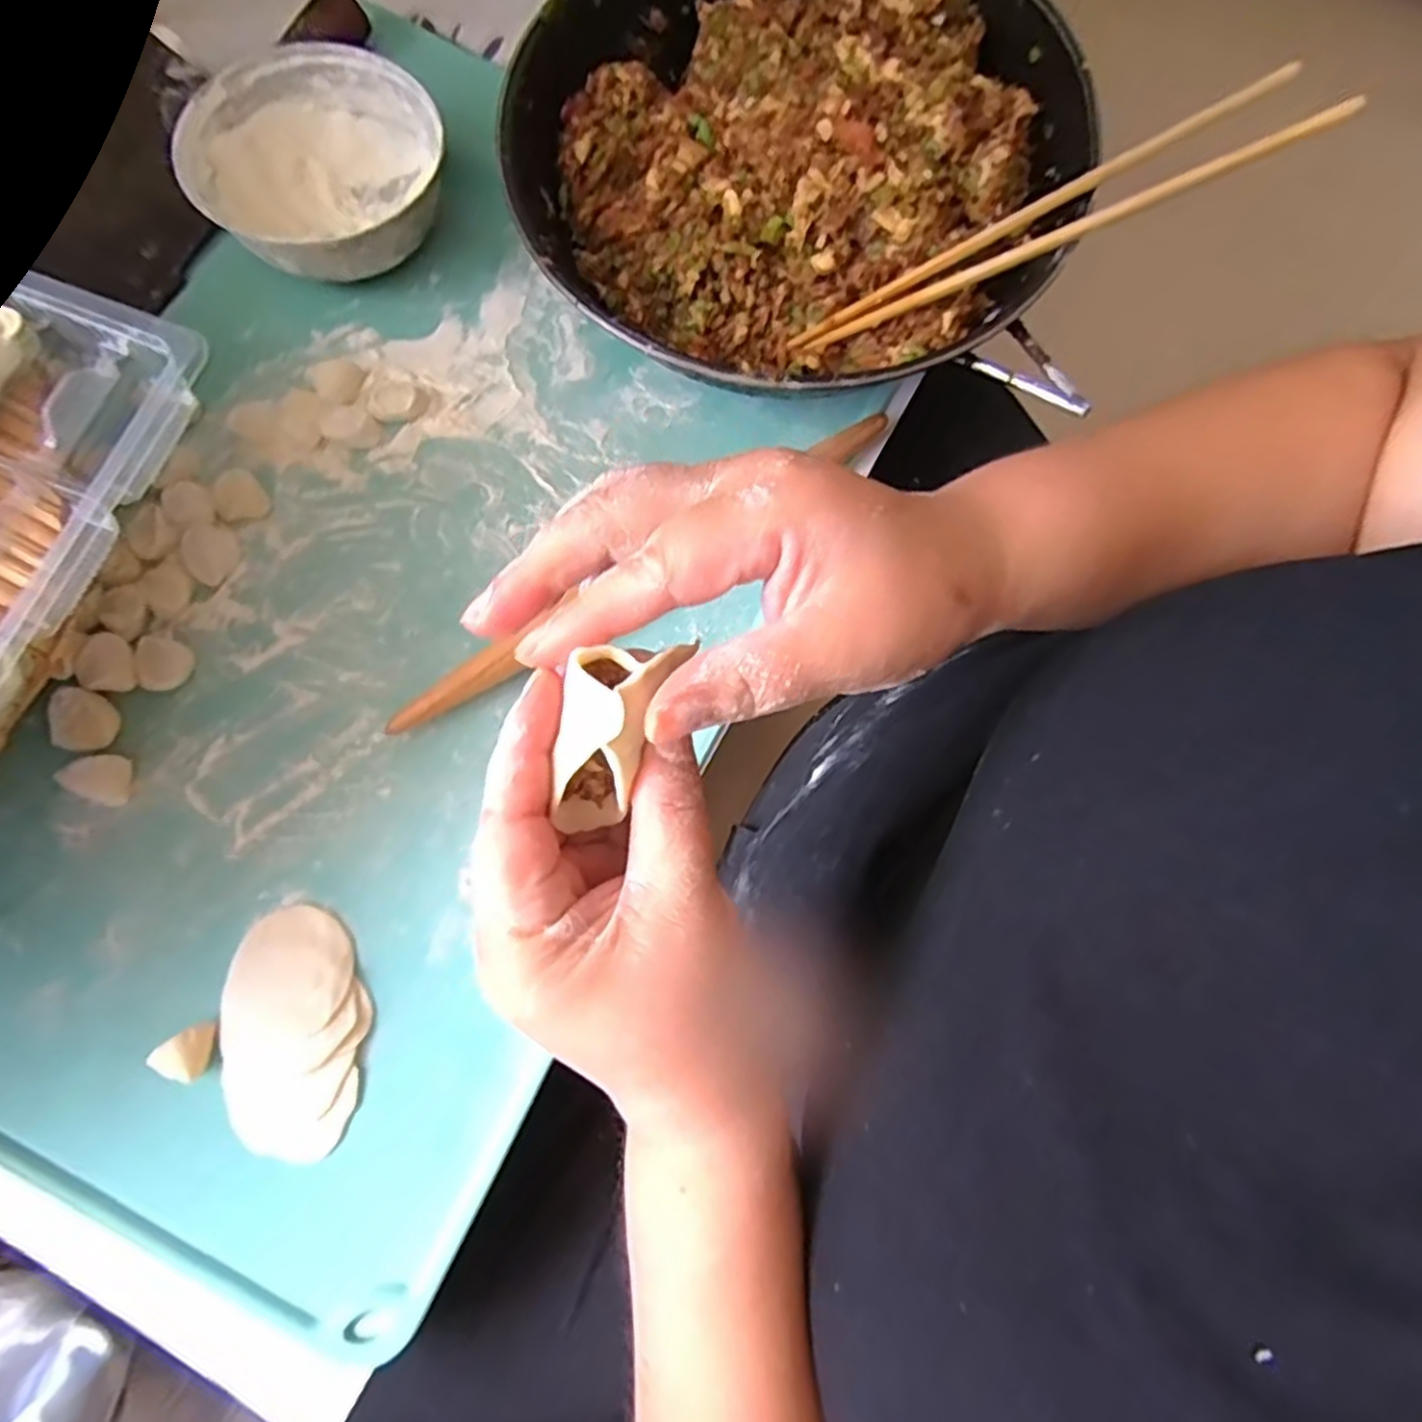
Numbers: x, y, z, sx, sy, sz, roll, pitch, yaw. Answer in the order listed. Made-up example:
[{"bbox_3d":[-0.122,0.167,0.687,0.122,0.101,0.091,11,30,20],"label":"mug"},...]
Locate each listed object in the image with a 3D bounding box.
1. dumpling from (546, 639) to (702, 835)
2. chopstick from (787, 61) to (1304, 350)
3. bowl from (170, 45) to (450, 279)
[{"bbox_3d":[-0.028,0.009,0.198,0.023,0.025,0.058,21,110,5],"label":"dumpling"},{"bbox_3d":[0.162,-0.255,0.388,0.256,0.013,0.011,-24,77,14],"label":"chopstick"},{"bbox_3d":[-0.234,-0.325,0.457,0.141,0.049,0.145,0,76,-1],"label":"bowl"}]

